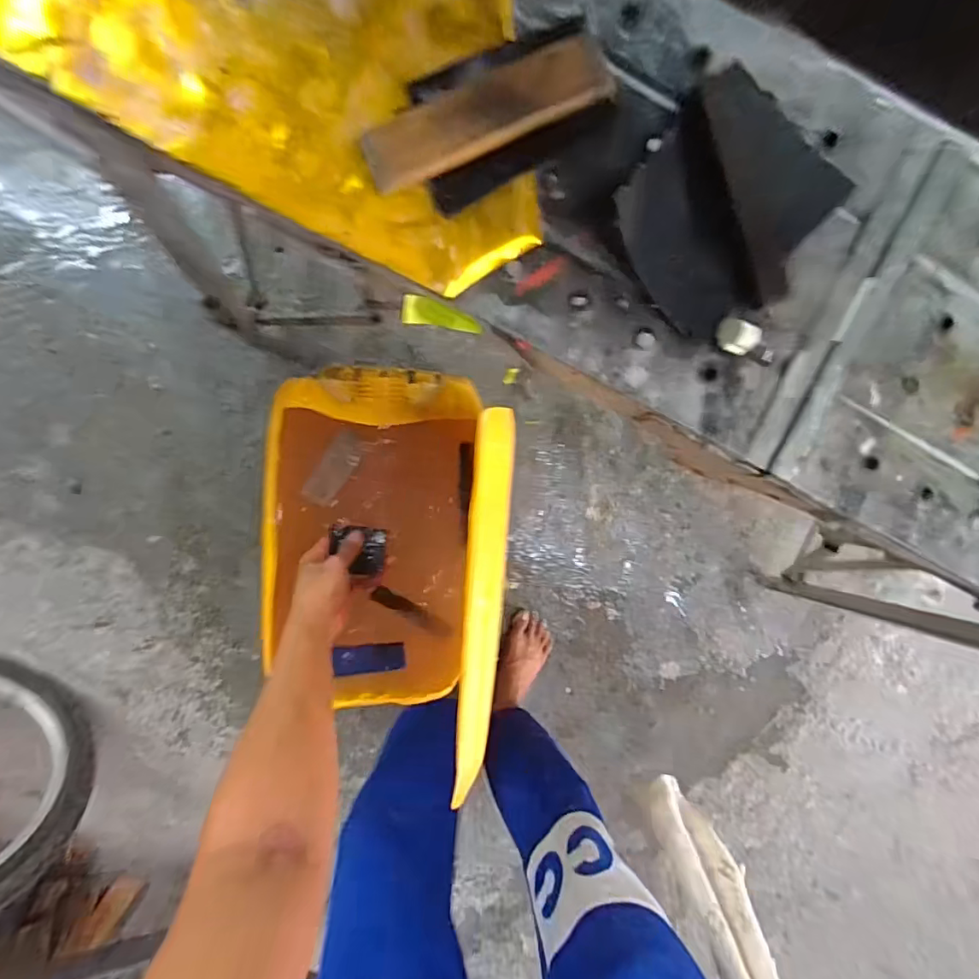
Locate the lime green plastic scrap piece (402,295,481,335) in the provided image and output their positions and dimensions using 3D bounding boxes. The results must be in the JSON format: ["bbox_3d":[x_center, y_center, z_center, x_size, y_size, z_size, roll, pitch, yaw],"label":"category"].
[{"bbox_3d":[-0.031,-0.115,0.351,0.052,0.009,0.018,8,96,-4],"label":"lime green plastic scrap piece"}]

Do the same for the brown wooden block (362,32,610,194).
[{"bbox_3d":[-0.003,-0.225,0.318,0.149,0.017,0.043,-24,97,0],"label":"brown wooden block"}]

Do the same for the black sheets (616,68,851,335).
[{"bbox_3d":[0.148,-0.175,0.339,0.118,0.016,0.131,38,93,-6],"label":"black sheets"}]

